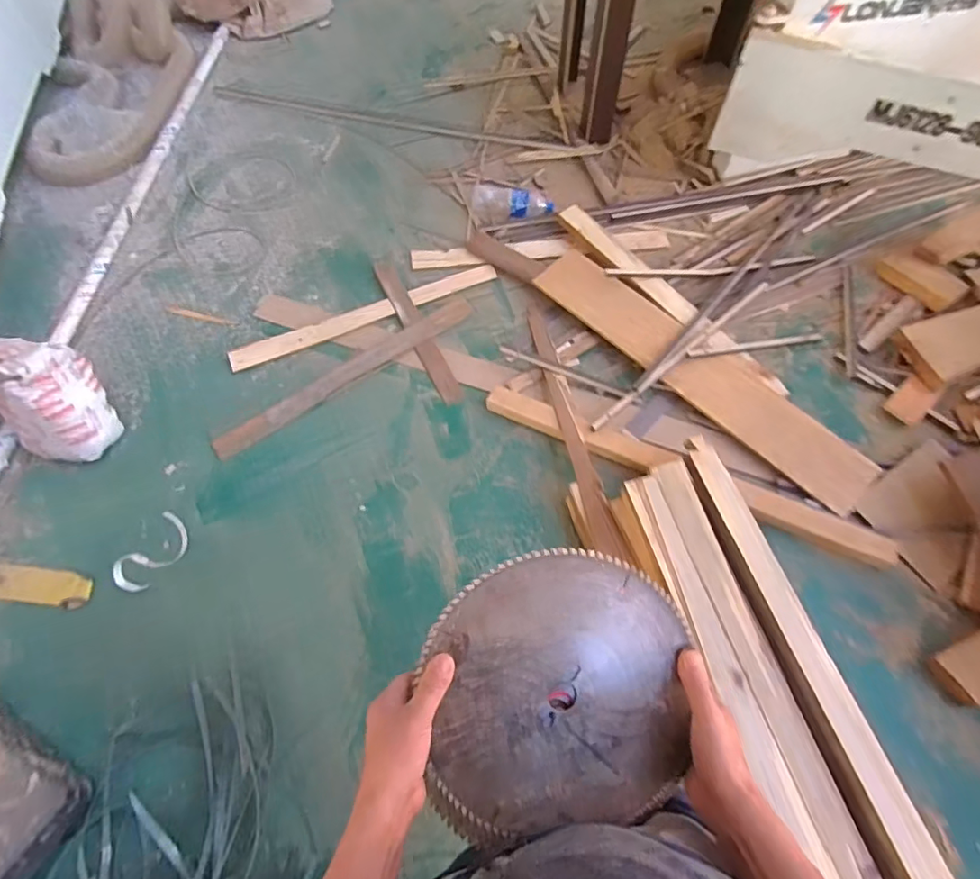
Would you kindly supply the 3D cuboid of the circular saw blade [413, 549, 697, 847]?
[{"bbox_3d":[0.069,0.253,0.531,0.254,0.007,0.270,0,89,-5],"label":"circular saw blade"}]

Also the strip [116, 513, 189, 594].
[{"bbox_3d":[-0.887,0.299,1.398,0.117,0.047,0.204,30,59,2],"label":"strip"}]

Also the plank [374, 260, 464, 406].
[{"bbox_3d":[-0.247,-0.377,1.770,0.073,0.014,0.632,-24,67,-10],"label":"plank"}]

